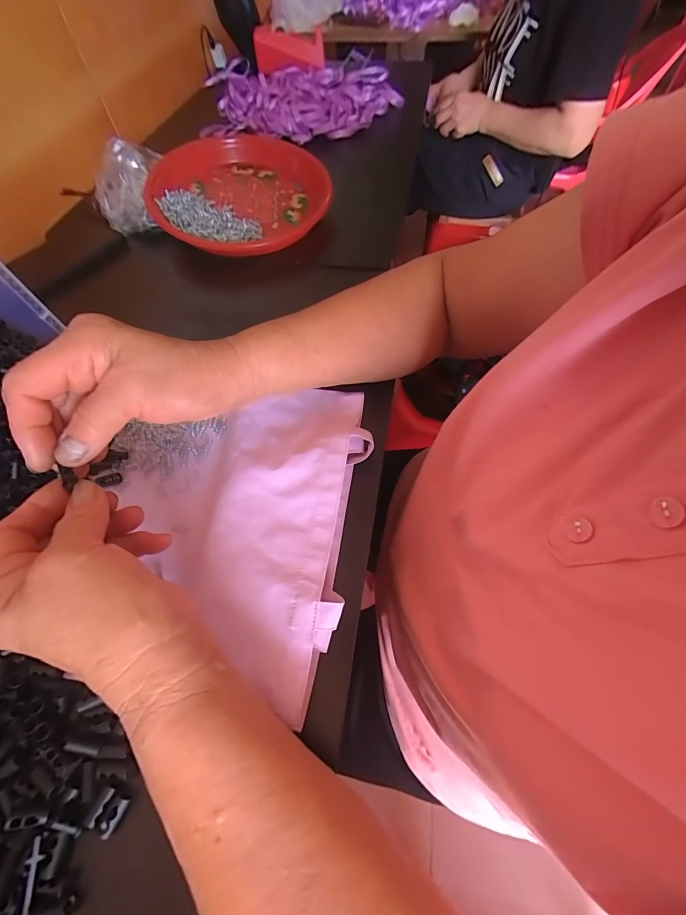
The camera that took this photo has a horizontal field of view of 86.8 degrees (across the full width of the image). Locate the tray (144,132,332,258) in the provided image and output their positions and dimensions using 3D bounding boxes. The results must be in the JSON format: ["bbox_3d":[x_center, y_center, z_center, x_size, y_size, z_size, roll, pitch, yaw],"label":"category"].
[{"bbox_3d":[-0.137,-0.368,0.497,0.232,0.044,0.250,-12,60,-5],"label":"tray"}]

